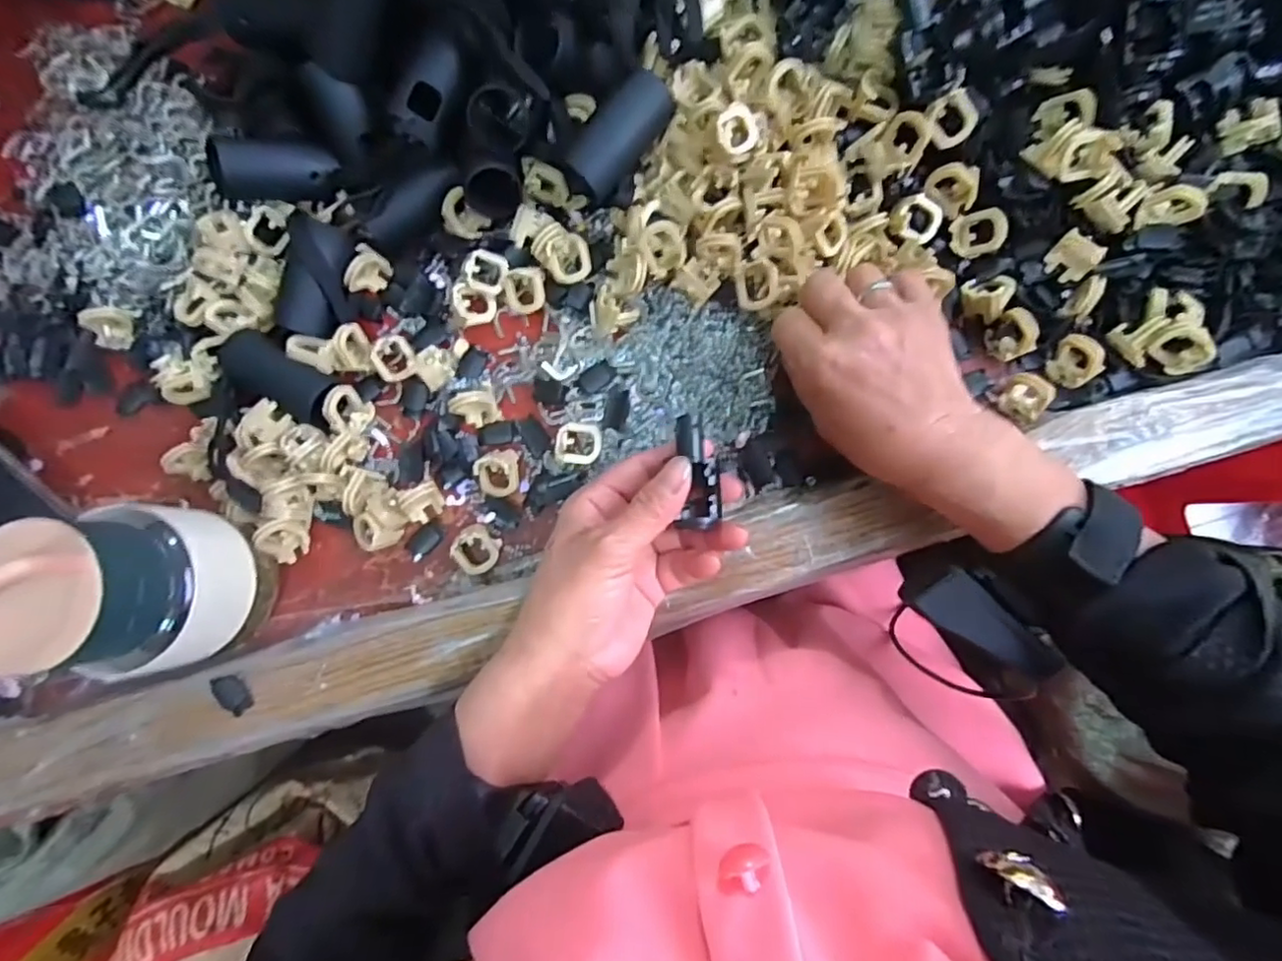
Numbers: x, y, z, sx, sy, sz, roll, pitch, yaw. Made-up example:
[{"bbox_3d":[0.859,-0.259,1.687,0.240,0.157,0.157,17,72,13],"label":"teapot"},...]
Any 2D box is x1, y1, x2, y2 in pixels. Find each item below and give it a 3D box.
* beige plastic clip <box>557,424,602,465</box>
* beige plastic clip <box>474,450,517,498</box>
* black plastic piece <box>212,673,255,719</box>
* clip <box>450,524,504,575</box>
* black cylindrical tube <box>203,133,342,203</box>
[{"bbox_3d":[-0.034,-0.020,0.340,0.024,0.010,0.022,5,85,4],"label":"beige plastic clip"},{"bbox_3d":[-0.080,-0.004,0.339,0.022,0.014,0.025,2,85,4],"label":"beige plastic clip"},{"bbox_3d":[-0.217,0.113,0.325,0.014,0.004,0.023,-35,84,0],"label":"black plastic piece"},{"bbox_3d":[-0.091,0.039,0.339,0.025,0.009,0.025,0,90,-12],"label":"clip"},{"bbox_3d":[-0.201,-0.171,0.338,0.025,0.063,0.029,-22,91,46],"label":"black cylindrical tube"}]

